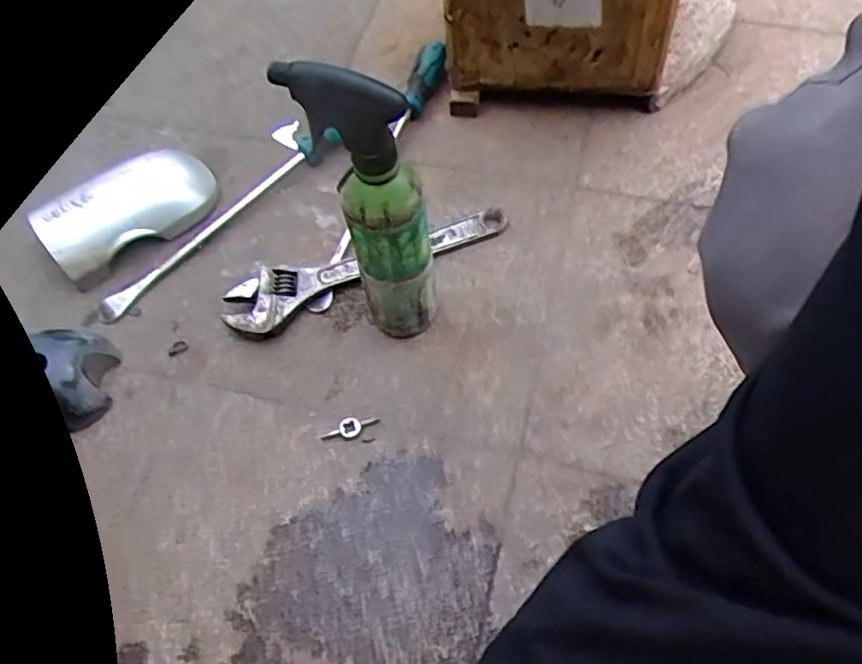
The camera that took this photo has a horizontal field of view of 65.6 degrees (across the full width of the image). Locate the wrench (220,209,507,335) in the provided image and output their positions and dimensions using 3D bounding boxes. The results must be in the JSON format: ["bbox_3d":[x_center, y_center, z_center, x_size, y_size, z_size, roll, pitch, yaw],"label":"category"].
[{"bbox_3d":[-0.064,-0.072,0.650,0.282,0.032,0.058,-26,61,-11],"label":"wrench"}]

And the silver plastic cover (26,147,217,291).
[{"bbox_3d":[-0.307,-0.128,0.688,0.101,0.052,0.178,39,69,23],"label":"silver plastic cover"}]

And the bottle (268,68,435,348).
[{"bbox_3d":[-0.044,-0.088,0.520,0.088,0.270,0.056,34,68,21],"label":"bottle"}]

